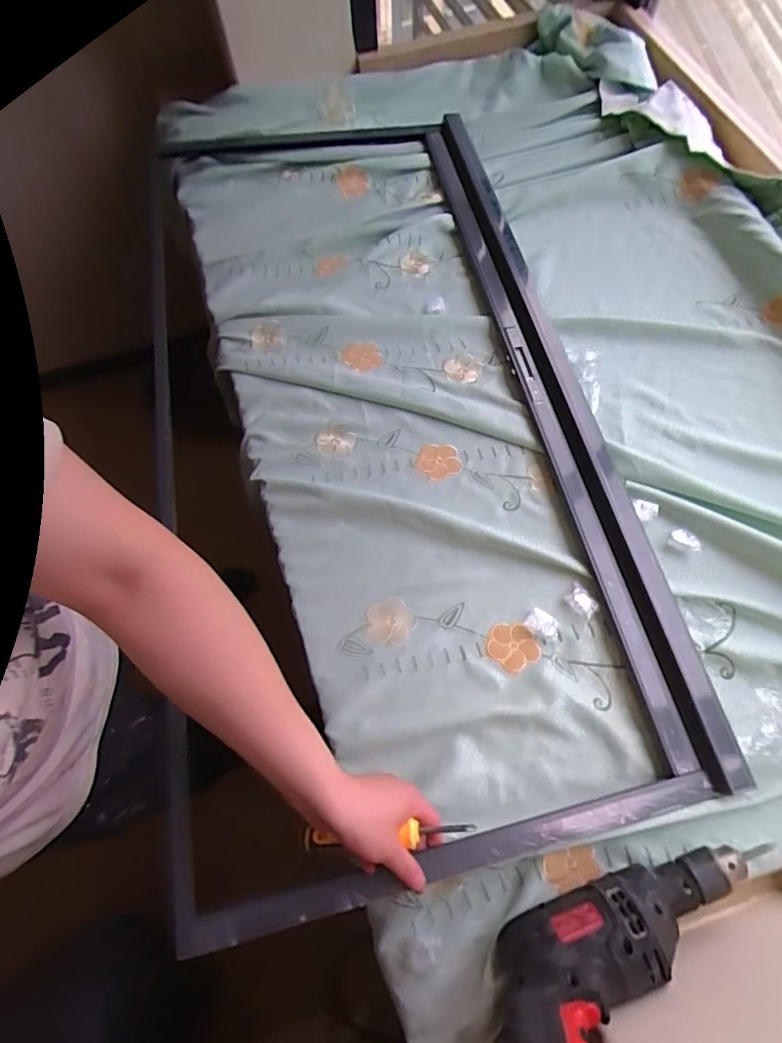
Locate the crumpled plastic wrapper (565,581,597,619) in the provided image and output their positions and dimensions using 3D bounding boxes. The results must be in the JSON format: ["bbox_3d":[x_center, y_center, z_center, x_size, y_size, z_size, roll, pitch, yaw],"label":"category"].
[{"bbox_3d":[0.242,0.099,0.627,0.039,0.004,0.029,41,76,16],"label":"crumpled plastic wrapper"}]

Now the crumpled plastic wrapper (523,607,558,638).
[{"bbox_3d":[0.188,0.126,0.618,0.038,0.010,0.029,29,73,13],"label":"crumpled plastic wrapper"}]

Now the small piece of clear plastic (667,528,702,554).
[{"bbox_3d":[0.387,0.026,0.655,0.038,0.012,0.025,19,71,9],"label":"small piece of clear plastic"}]

